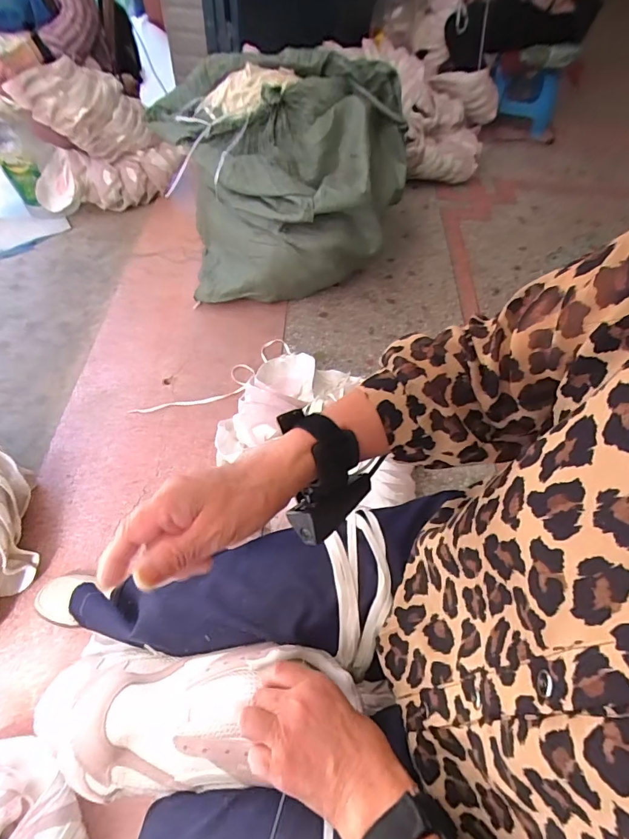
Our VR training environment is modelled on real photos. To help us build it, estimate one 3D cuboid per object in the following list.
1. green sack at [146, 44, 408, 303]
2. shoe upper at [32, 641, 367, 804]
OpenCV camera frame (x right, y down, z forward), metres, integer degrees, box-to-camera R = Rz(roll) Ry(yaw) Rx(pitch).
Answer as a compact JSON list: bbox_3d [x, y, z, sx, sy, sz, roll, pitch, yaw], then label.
[{"bbox_3d":[-0.075,-0.646,1.170,0.633,0.413,0.500,-3,57,-7],"label":"green sack"},{"bbox_3d":[-0.110,0.264,0.388,0.286,0.079,0.106,-7,57,1],"label":"shoe upper"}]

